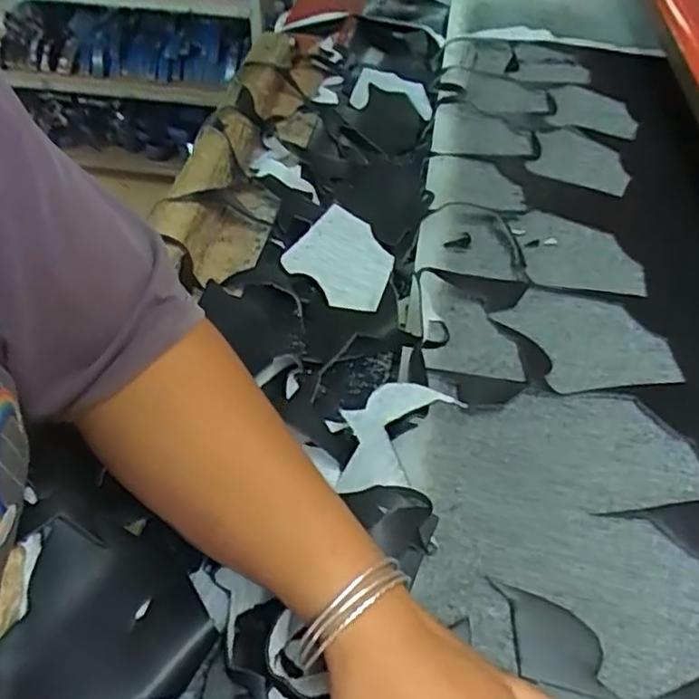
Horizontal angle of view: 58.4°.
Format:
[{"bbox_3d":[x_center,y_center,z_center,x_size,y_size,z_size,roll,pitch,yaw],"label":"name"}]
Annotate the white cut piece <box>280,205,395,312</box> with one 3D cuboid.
[{"bbox_3d":[-0.003,-0.082,0.582,0.105,0.011,0.096,42,60,16],"label":"white cut piece"}]

